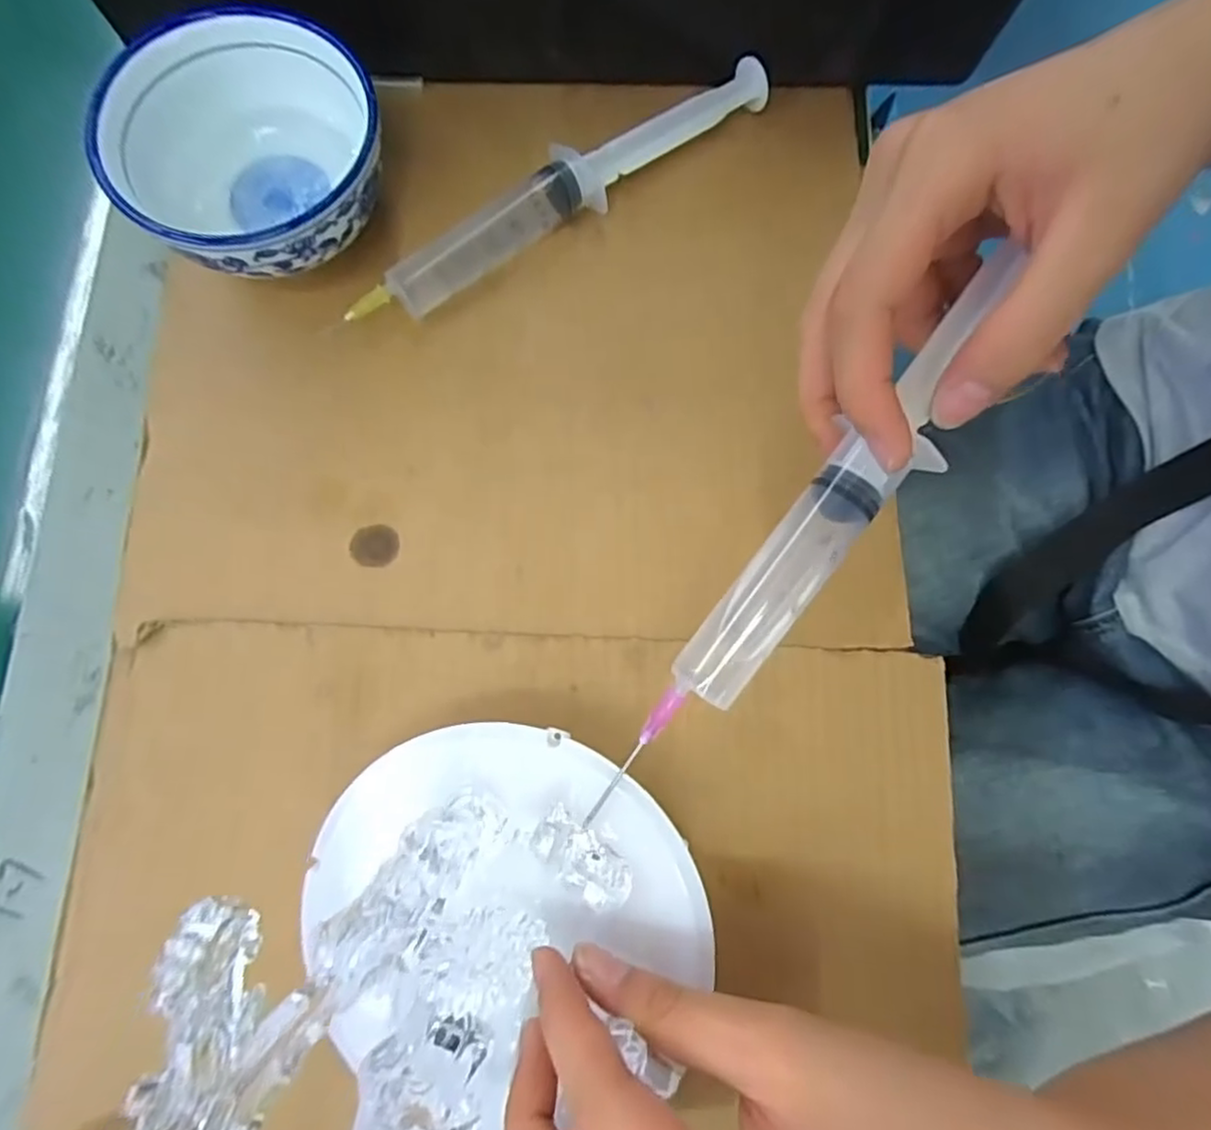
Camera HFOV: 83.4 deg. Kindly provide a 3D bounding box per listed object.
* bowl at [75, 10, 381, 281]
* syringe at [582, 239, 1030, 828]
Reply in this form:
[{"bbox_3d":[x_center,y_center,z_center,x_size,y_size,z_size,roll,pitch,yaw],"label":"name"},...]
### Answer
[{"bbox_3d":[-0.135,-0.156,0.269,0.096,0.050,0.102,0,77,-1],"label":"bowl"},{"bbox_3d":[0.062,-0.010,0.197,0.022,0.022,0.197,36,92,7],"label":"syringe"}]

